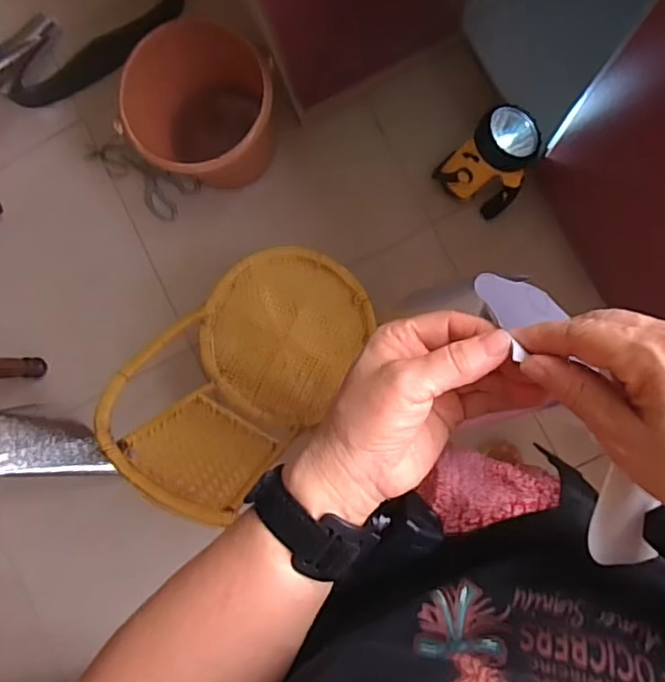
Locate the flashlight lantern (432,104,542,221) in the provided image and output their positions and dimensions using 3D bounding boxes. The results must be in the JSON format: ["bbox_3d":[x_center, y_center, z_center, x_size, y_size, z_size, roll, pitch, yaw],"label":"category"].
[{"bbox_3d":[0.306,-0.358,1.118,0.164,0.178,0.159,0,88,6],"label":"flashlight lantern"}]

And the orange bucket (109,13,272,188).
[{"bbox_3d":[-0.250,-0.457,1.169,0.287,0.244,0.267,0,88,6],"label":"orange bucket"}]

